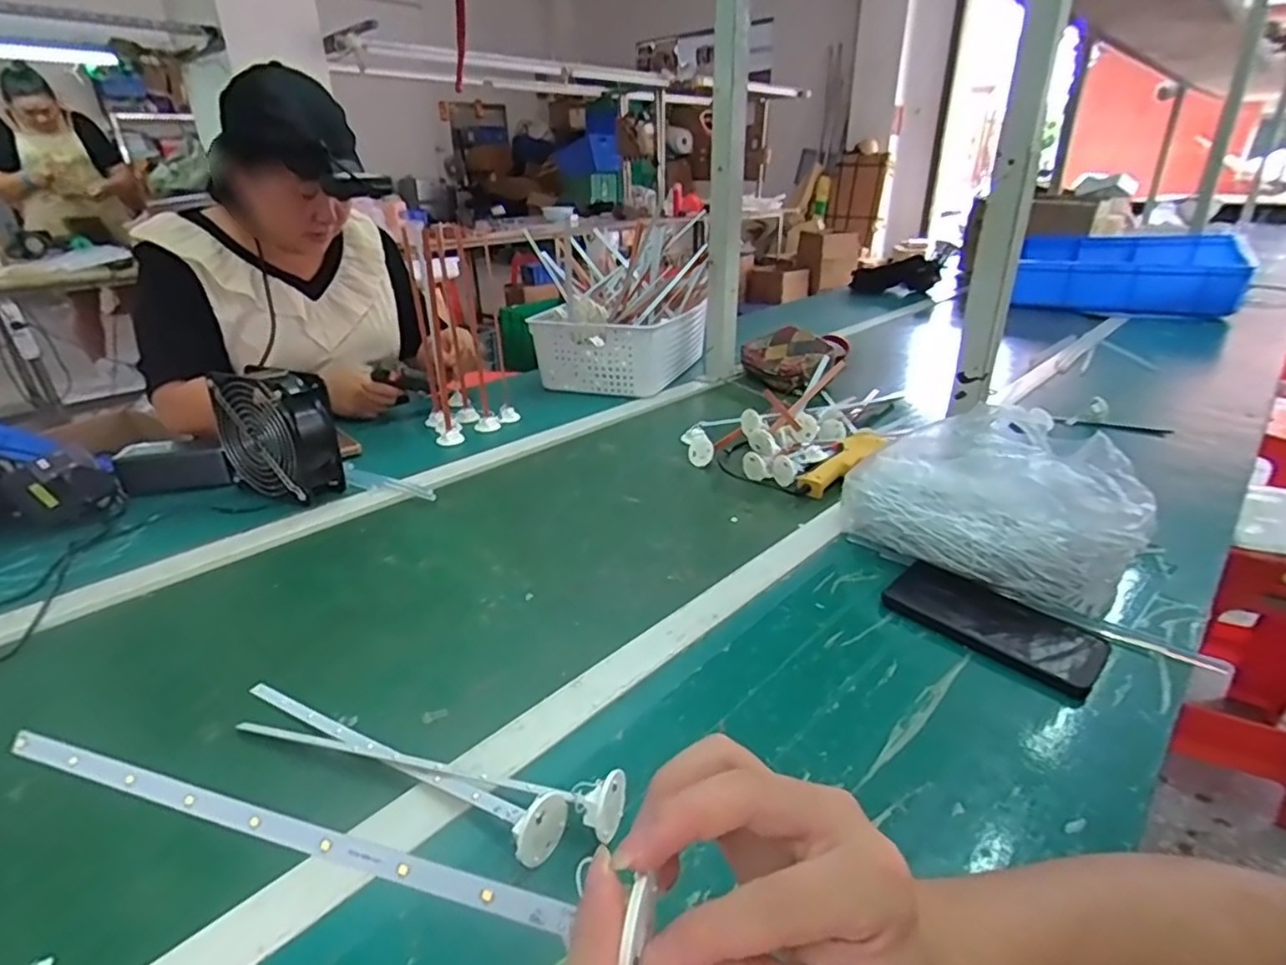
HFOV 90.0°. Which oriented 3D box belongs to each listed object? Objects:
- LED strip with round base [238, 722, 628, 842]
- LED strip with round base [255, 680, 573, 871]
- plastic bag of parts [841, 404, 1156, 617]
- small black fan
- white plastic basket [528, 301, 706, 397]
[{"bbox_3d":[-0.149,0.178,0.421,0.284,0.033,0.031,7,27,18],"label":"LED strip with round base"},{"bbox_3d":[-0.174,0.173,0.434,0.284,0.034,0.036,14,29,29],"label":"LED strip with round base"},{"bbox_3d":[0.338,0.013,0.635,0.253,0.125,0.176,17,31,34],"label":"plastic bag of parts"},{"bbox_3d":[-0.441,-0.055,0.777,0.143,0.148,0.063,11,28,24],"label":"small black fan"},{"bbox_3d":[-0.037,-0.259,1.222,0.271,0.125,0.245,10,28,22],"label":"white plastic basket"}]

